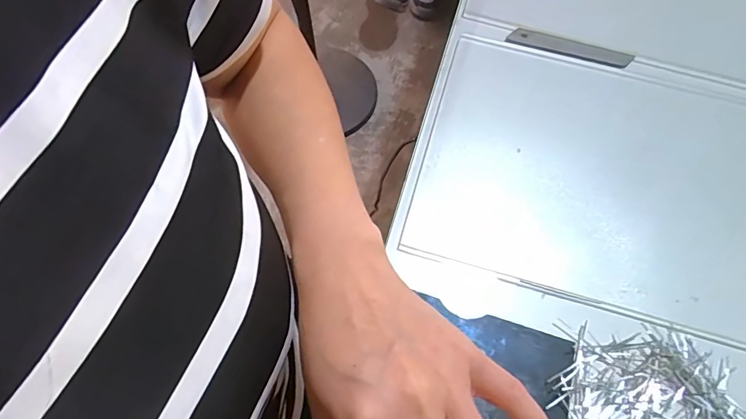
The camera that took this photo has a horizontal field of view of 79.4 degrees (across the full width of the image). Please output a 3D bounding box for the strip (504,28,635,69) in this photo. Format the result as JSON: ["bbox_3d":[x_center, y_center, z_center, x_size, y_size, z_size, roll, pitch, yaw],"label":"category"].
[{"bbox_3d":[0.160,-0.132,0.369,0.099,0.006,0.017,16,73,7],"label":"strip"}]

